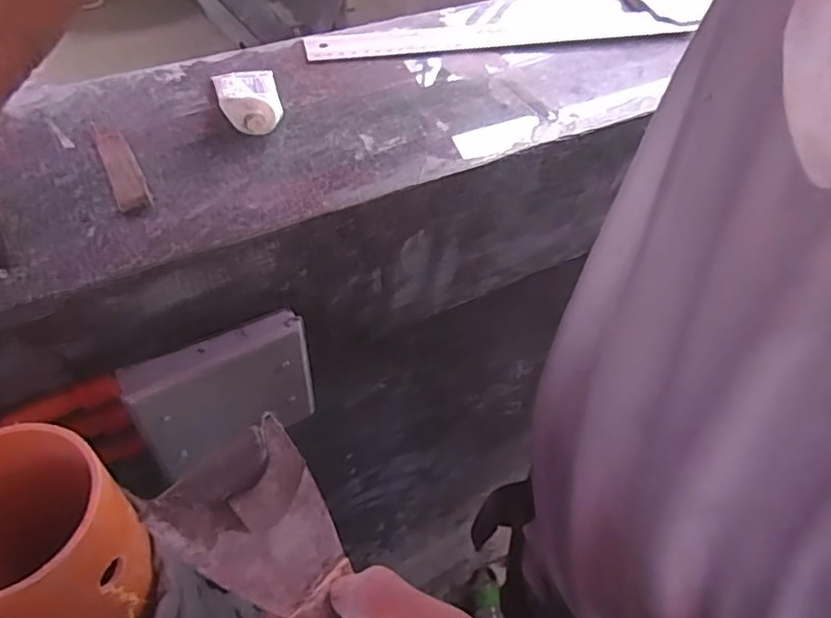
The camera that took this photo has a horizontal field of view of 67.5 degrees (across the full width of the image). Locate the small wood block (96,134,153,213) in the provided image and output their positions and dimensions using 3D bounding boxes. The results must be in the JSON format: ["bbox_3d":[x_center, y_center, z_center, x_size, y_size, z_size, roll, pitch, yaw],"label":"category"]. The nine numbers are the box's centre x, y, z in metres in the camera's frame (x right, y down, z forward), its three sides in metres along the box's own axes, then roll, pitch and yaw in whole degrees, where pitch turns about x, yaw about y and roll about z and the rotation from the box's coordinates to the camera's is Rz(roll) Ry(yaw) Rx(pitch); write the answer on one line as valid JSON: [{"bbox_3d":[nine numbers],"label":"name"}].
[{"bbox_3d":[-0.186,-0.091,0.394,0.019,0.004,0.086,-20,51,-22],"label":"small wood block"}]

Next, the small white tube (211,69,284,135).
[{"bbox_3d":[-0.118,-0.153,0.440,0.043,0.026,0.095,-11,49,-15],"label":"small white tube"}]

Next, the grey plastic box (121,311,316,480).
[{"bbox_3d":[-0.129,0.059,0.428,0.115,0.099,0.025,-25,54,-23],"label":"grey plastic box"}]

